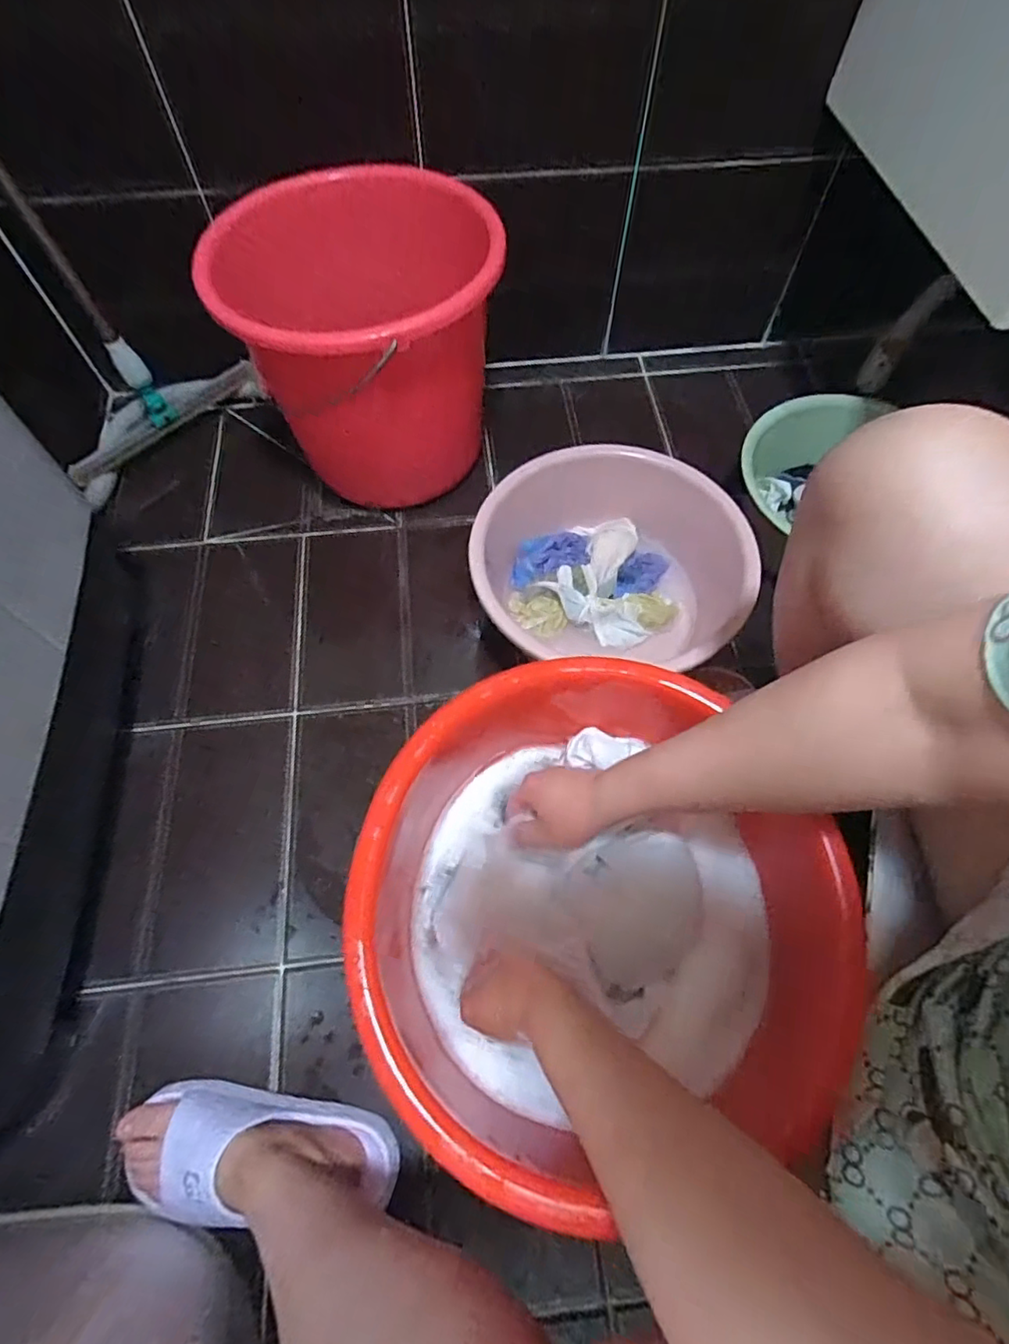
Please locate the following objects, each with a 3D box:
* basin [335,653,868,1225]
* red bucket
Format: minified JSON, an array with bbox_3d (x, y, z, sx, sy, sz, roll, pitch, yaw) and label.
[{"bbox_3d":[0.092,0.176,0.462,0.385,0.147,0.337,2,64,1],"label":"basin"},{"bbox_3d":[-0.179,-0.452,0.832,0.329,0.309,0.352,0,64,0],"label":"red bucket"}]

